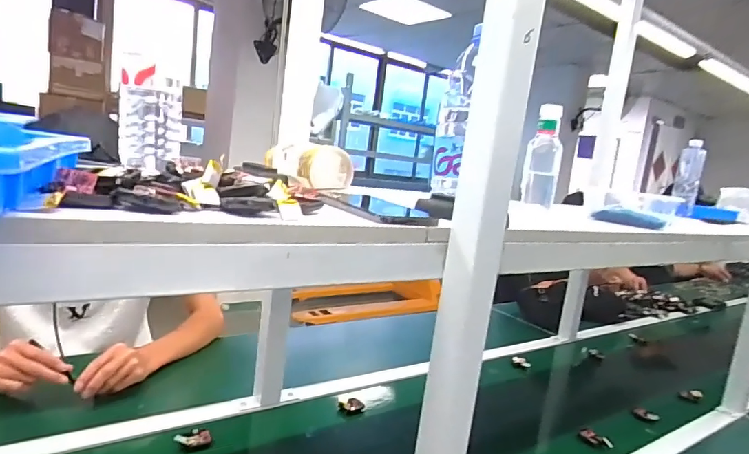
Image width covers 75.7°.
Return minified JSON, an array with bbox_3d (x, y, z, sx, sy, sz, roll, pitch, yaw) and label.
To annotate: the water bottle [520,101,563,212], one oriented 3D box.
[{"bbox_3d":[0.332,-0.139,0.945,0.068,0.187,0.056,11,10,20],"label":"water bottle"}]

